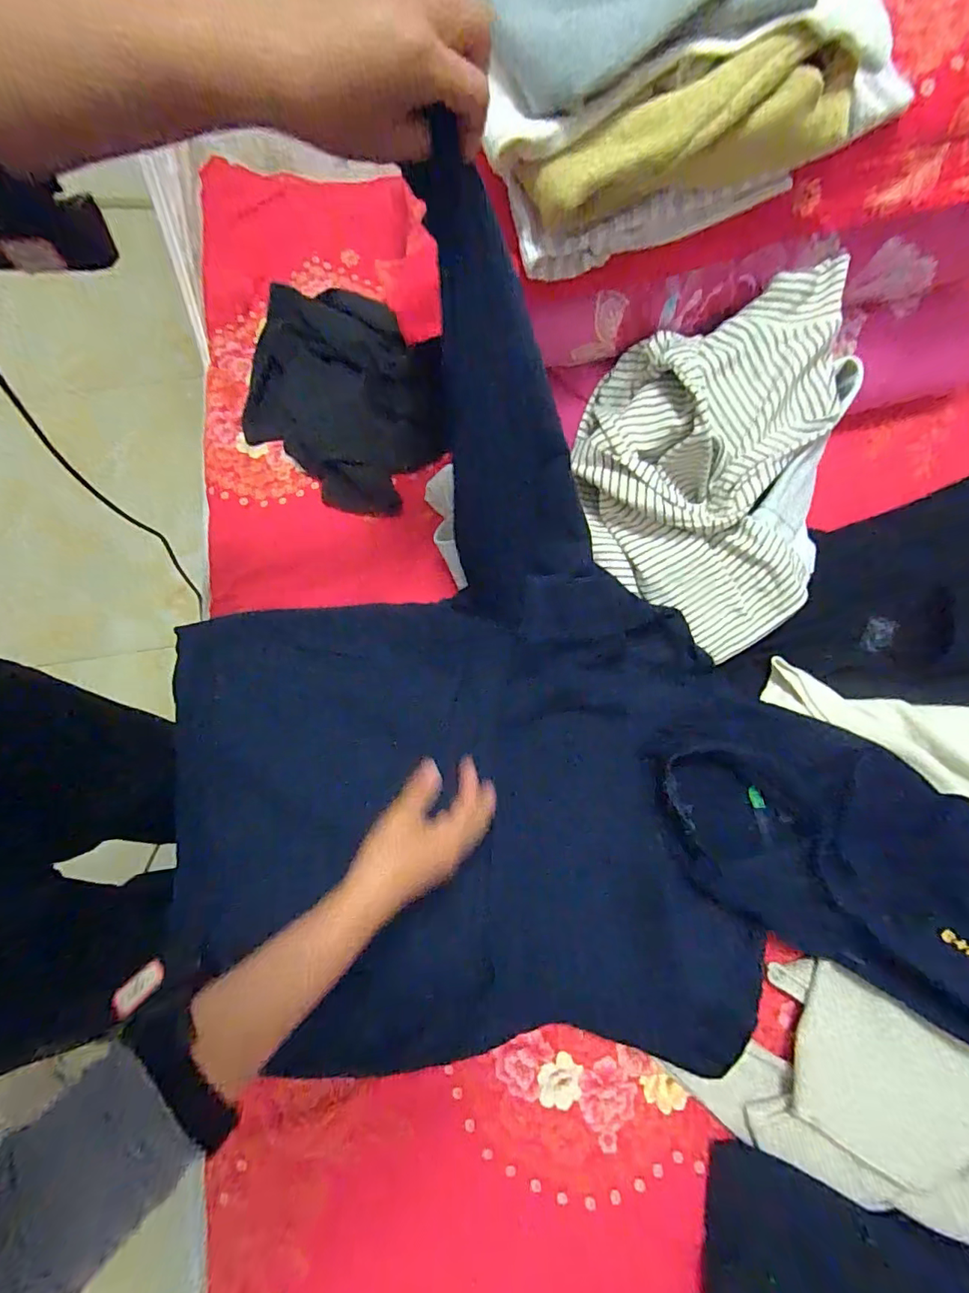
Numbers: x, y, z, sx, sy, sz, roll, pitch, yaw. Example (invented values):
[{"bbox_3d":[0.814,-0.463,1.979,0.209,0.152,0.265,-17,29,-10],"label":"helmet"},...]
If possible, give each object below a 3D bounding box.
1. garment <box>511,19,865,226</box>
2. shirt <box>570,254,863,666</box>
[{"bbox_3d":[0.152,-0.374,0.373,0.236,0.074,0.046,-10,73,-2],"label":"garment"},{"bbox_3d":[0.238,-0.162,0.534,0.276,0.186,0.317,-9,73,-2],"label":"shirt"}]

